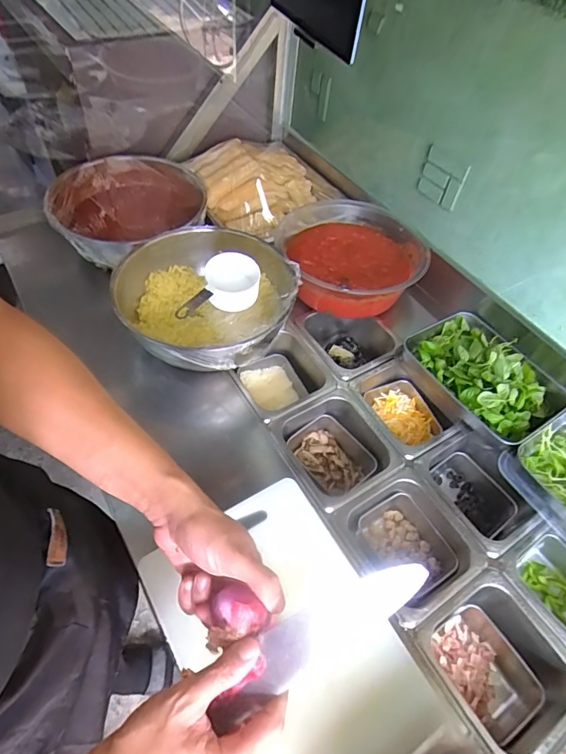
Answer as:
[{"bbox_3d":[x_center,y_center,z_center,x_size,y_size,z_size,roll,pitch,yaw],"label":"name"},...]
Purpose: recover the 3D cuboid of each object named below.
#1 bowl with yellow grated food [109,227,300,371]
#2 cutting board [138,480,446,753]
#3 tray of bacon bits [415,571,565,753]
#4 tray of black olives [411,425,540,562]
[{"bbox_3d":[-0.119,-0.141,0.792,0.285,0.138,0.294,2,54,-3],"label":"bowl with yellow grated food"},{"bbox_3d":[0.004,0.325,0.555,0.239,0.022,0.345,-24,59,-21],"label":"cutting board"},{"bbox_3d":[0.272,0.380,0.586,0.161,0.104,0.173,-27,61,-22],"label":"tray of bacon bits"},{"bbox_3d":[0.305,0.202,0.736,0.145,0.122,0.175,-26,60,-22],"label":"tray of black olives"}]

